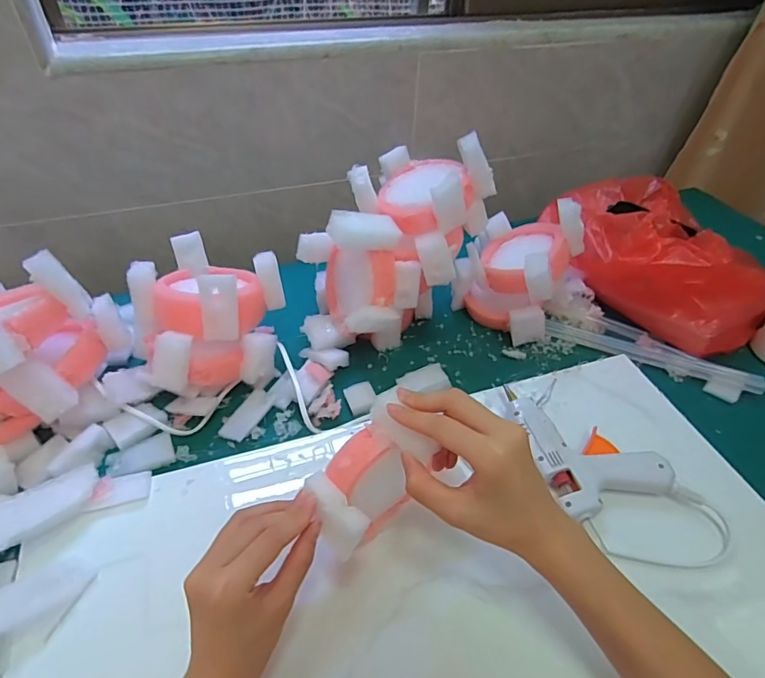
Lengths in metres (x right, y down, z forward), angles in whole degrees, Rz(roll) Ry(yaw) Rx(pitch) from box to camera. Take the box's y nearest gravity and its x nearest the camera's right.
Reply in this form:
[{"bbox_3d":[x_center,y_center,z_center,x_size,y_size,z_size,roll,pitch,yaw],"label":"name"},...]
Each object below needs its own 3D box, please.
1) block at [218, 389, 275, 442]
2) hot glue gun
[{"bbox_3d":[-0.131,0.074,0.467,0.024,0.004,0.058,24,52,16],"label":"block"},{"bbox_3d":[0.183,0.093,0.446,0.102,0.030,0.136,-11,51,-13],"label":"hot glue gun"}]

